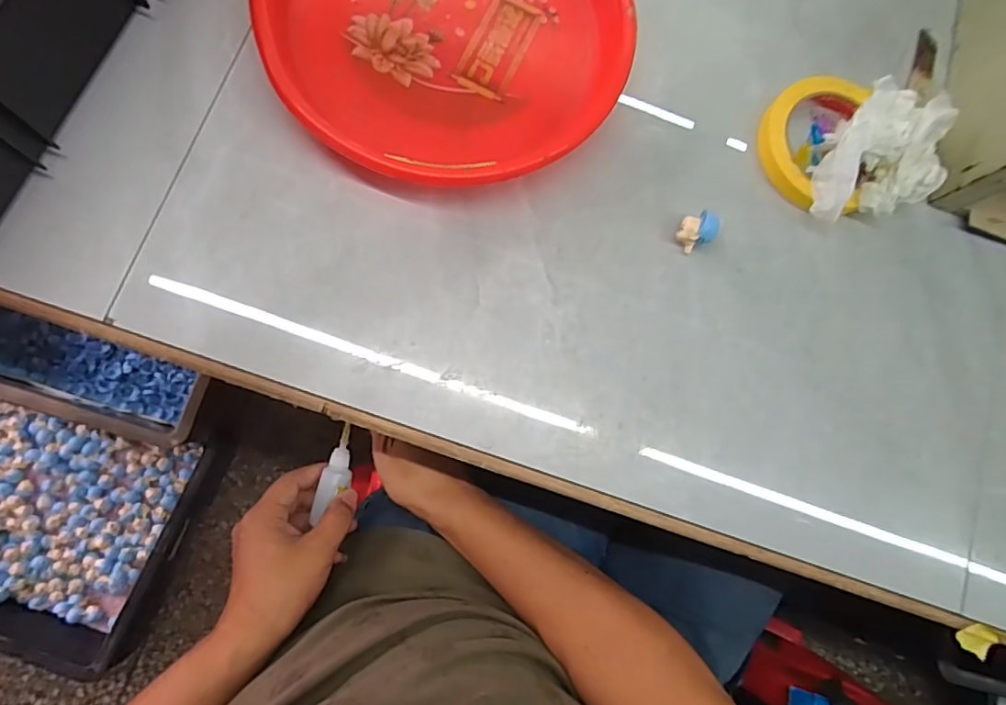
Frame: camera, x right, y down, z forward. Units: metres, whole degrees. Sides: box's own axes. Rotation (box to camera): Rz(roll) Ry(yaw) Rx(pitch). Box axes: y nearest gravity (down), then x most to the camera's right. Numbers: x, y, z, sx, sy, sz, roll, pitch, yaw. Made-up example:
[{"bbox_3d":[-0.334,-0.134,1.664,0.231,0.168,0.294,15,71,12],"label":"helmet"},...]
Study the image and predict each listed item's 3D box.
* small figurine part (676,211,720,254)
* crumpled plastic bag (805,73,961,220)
[{"bbox_3d":[0.137,-0.086,0.387,0.023,0.026,0.022,1,80,-7],"label":"small figurine part"},{"bbox_3d":[0.270,-0.145,0.401,0.099,0.049,0.089,-8,82,-9],"label":"crumpled plastic bag"}]

